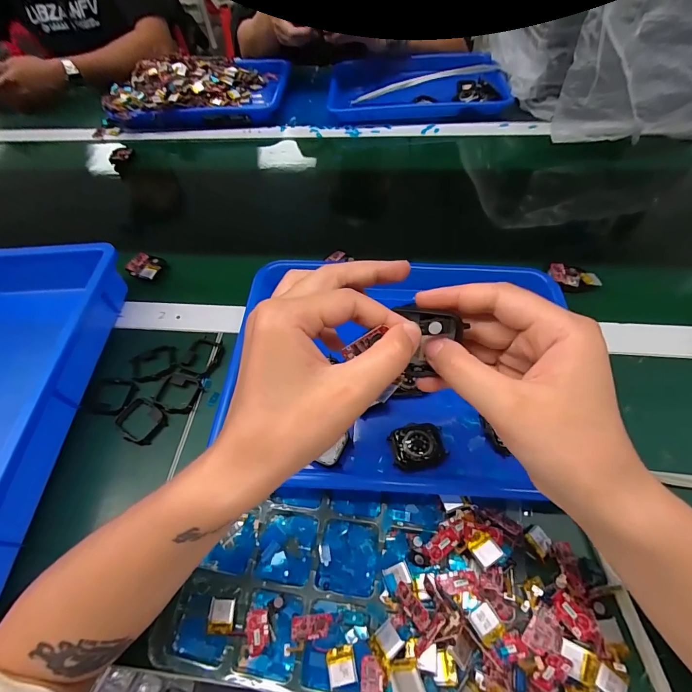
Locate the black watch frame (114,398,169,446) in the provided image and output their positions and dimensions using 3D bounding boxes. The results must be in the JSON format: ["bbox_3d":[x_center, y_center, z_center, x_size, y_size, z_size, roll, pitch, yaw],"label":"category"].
[{"bbox_3d":[-0.204,0.074,0.372,0.050,0.007,0.040,27,61,21],"label":"black watch frame"}]

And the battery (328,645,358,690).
[{"bbox_3d":[-0.003,0.218,0.257,0.018,0.004,0.022,-10,55,-3],"label":"battery"}]

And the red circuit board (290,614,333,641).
[{"bbox_3d":[-0.024,0.200,0.268,0.028,0.004,0.015,5,66,-15],"label":"red circuit board"}]

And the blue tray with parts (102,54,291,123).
[{"bbox_3d":[-0.290,-0.518,0.748,0.342,0.068,0.234,-8,55,-2],"label":"blue tray with parts"}]

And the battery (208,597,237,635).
[{"bbox_3d":[-0.092,0.202,0.281,0.019,0.007,0.021,0,55,4],"label":"battery"}]

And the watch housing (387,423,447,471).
[{"bbox_3d":[0.061,0.085,0.319,0.045,0.011,0.038,-9,55,-2],"label":"watch housing"}]

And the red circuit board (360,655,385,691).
[{"bbox_3d":[0.017,0.221,0.245,0.016,0.004,0.029,-9,43,15],"label":"red circuit board"}]

